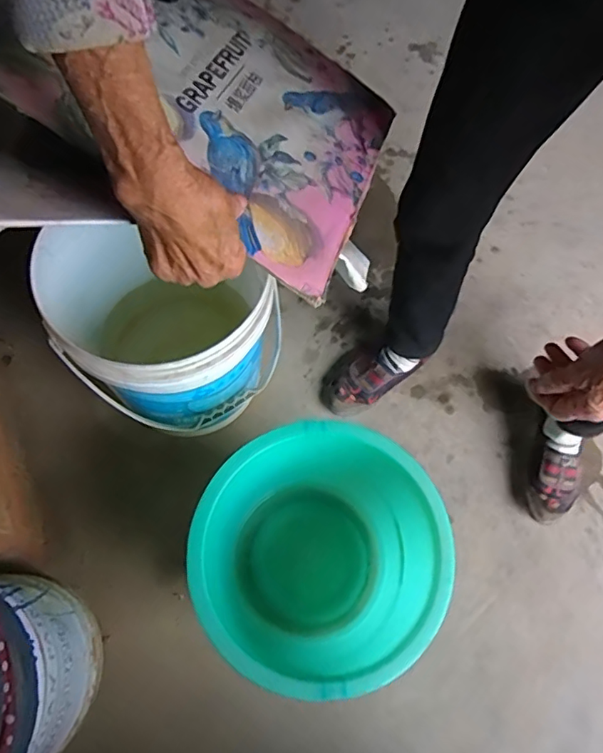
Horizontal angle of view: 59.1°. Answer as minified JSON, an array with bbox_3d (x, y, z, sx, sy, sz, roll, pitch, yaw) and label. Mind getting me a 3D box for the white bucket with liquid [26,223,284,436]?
[{"bbox_3d":[-0.203,-0.071,0.809,0.268,0.344,0.283,2,65,-5],"label":"white bucket with liquid"}]

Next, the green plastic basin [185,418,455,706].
[{"bbox_3d":[0.015,0.250,0.735,0.294,0.252,0.291,2,65,-5],"label":"green plastic basin"}]

